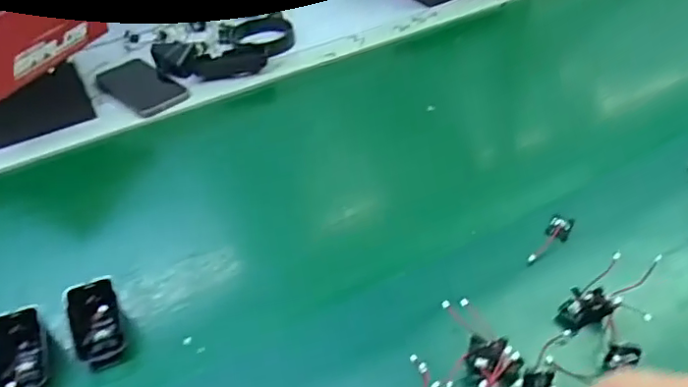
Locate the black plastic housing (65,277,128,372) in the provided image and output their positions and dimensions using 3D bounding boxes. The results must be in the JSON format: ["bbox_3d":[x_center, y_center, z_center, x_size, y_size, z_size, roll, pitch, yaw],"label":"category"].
[{"bbox_3d":[-0.212,0.111,0.490,0.045,0.039,0.067,-20,48,-10],"label":"black plastic housing"}]

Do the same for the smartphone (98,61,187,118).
[{"bbox_3d":[-0.286,-0.150,0.805,0.079,0.013,0.152,-34,50,-29],"label":"smartphone"}]

